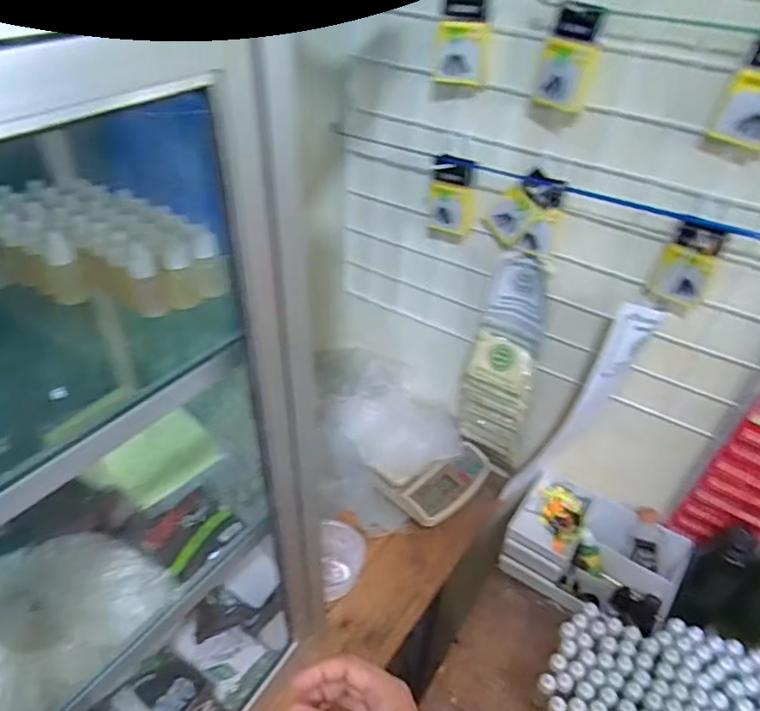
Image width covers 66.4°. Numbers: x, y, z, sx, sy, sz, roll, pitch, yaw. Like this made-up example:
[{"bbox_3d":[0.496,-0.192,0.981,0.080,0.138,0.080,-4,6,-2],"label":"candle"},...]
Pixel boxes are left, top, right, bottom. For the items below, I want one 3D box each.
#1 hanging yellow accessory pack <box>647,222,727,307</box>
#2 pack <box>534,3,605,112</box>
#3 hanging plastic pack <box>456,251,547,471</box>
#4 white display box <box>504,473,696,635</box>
[{"bbox_3d":[0.331,-0.096,0.628,0.055,0.098,0.036,23,42,22],"label":"hanging yellow accessory pack"},{"bbox_3d":[0.190,-0.296,0.583,0.050,0.092,0.016,20,41,19],"label":"pack"},{"bbox_3d":[0.172,0.019,0.827,0.100,0.335,0.067,13,39,10],"label":"hanging plastic pack"},{"bbox_3d":[0.309,0.291,0.852,0.231,0.104,0.134,24,42,23],"label":"white display box"}]

